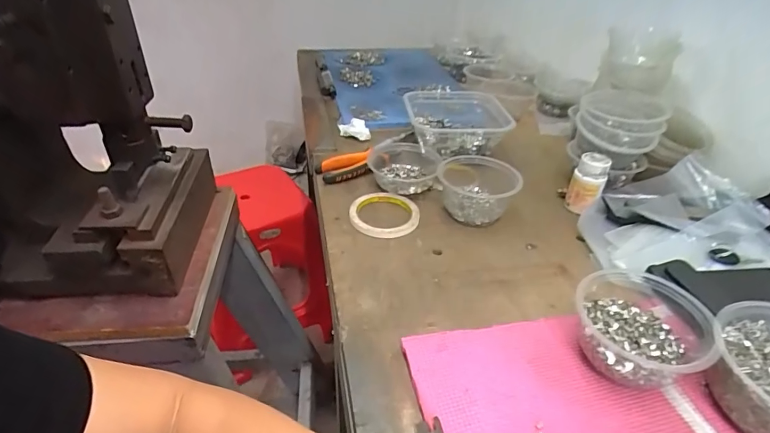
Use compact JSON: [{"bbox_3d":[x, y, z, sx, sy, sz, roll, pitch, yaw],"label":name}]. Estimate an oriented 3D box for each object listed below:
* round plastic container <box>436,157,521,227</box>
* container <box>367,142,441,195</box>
[{"bbox_3d":[0.136,-0.041,0.626,0.110,0.063,0.110,0,36,0],"label":"round plastic container"},{"bbox_3d":[0.030,-0.082,0.666,0.108,0.038,0.107,0,36,0],"label":"container"}]

